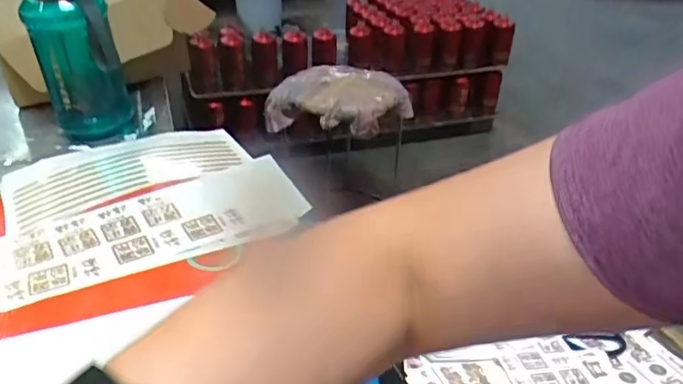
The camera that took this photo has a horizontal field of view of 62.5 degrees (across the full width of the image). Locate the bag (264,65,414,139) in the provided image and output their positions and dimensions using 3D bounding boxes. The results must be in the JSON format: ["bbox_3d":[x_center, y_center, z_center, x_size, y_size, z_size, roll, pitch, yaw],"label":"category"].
[{"bbox_3d":[-0.002,-0.244,1.533,0.391,0.146,0.213,3,31,-1],"label":"bag"}]

